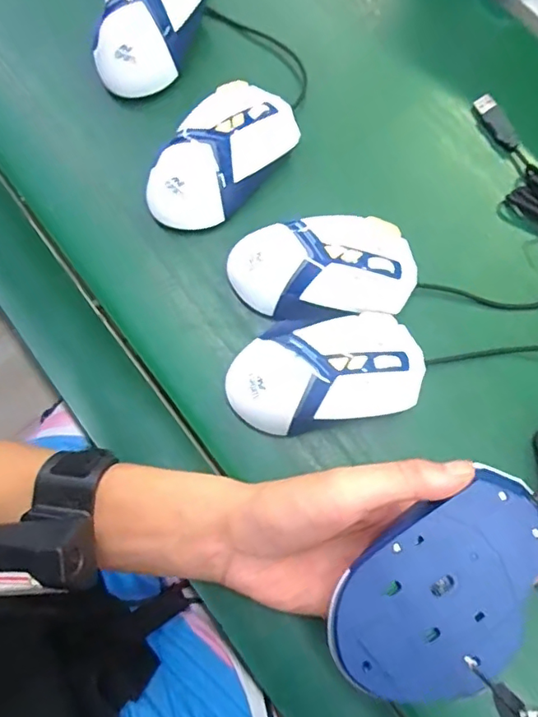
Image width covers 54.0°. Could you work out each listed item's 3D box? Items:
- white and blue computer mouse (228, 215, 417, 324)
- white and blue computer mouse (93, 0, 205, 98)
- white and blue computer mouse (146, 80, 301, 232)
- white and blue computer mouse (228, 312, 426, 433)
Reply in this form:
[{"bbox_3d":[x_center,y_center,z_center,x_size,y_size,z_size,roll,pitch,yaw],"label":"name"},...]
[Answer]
[{"bbox_3d":[0.036,-0.057,0.349,0.119,0.041,0.065,-2,75,-1],"label":"white and blue computer mouse"},{"bbox_3d":[-0.084,-0.257,0.394,0.061,0.046,0.116,20,77,5],"label":"white and blue computer mouse"},{"bbox_3d":[-0.033,-0.142,0.369,0.063,0.041,0.123,42,78,9],"label":"white and blue computer mouse"},{"bbox_3d":[0.035,0.007,0.332,0.120,0.040,0.069,-8,75,-3],"label":"white and blue computer mouse"}]

